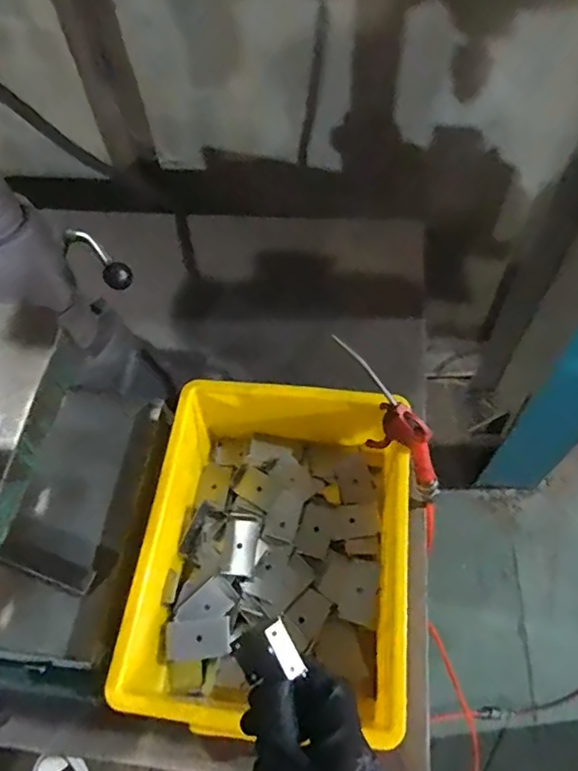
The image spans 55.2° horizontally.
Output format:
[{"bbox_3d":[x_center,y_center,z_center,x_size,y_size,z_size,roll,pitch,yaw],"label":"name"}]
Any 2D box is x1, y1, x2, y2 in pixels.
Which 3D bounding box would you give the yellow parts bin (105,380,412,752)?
[{"bbox_3d":[-0.013,0.175,0.598,0.252,0.112,0.340,4,60,6],"label":"yellow parts bin"}]

